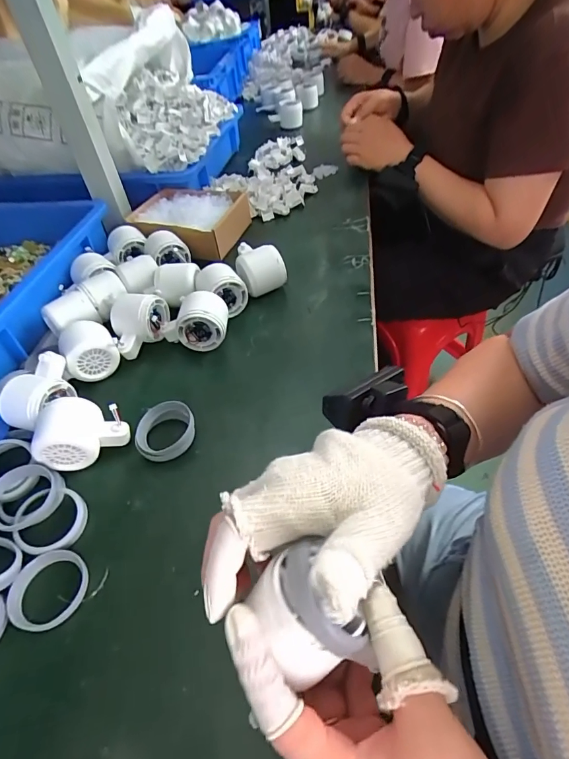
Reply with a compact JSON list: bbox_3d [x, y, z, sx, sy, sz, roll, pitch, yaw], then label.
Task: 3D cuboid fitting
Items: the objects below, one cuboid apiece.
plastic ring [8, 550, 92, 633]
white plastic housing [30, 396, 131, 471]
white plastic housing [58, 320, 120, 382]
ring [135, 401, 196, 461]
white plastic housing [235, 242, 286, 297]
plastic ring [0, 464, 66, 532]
[{"bbox_3d":[-0.189,0.168,0.335,0.057,0.011,0.058,-3,47,4],"label":"plastic ring"},{"bbox_3d":[-0.197,0.050,0.407,0.081,0.056,0.054,-18,48,-10],"label":"white plastic housing"},{"bbox_3d":[-0.225,-0.034,0.483,0.057,0.055,0.051,-27,50,-17],"label":"white plastic housing"},{"bbox_3d":[-0.119,0.054,0.419,0.058,0.023,0.058,-3,47,4],"label":"ring"},{"bbox_3d":[-0.035,-0.152,0.572,0.062,0.052,0.067,-15,48,-6],"label":"white plastic housing"},{"bbox_3d":[-0.236,0.107,0.378,0.057,0.015,0.064,31,61,17],"label":"plastic ring"}]

